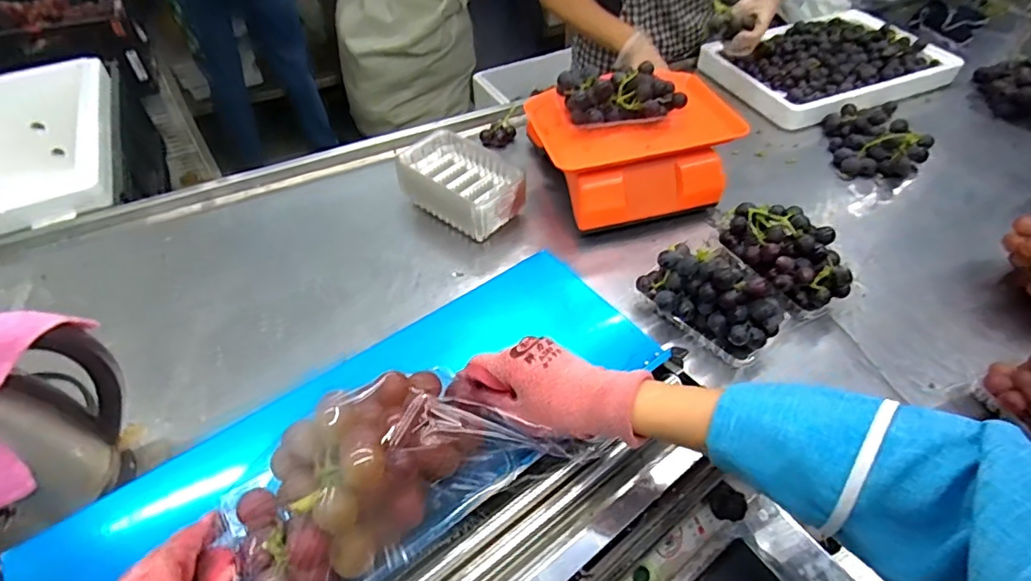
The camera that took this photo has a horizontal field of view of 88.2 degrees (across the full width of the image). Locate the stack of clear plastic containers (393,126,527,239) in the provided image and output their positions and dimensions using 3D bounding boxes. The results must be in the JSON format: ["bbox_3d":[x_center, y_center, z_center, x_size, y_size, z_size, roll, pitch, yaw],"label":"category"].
[{"bbox_3d":[-0.087,-0.165,0.832,0.178,0.076,0.121,30,55,25],"label":"stack of clear plastic containers"}]

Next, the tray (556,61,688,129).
[{"bbox_3d":[0.157,-0.292,0.794,0.182,0.066,0.089,-8,48,-6],"label":"tray"}]

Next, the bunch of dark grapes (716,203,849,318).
[{"bbox_3d":[0.374,-0.051,0.728,0.132,0.080,0.173,-18,50,-15],"label":"bunch of dark grapes"}]

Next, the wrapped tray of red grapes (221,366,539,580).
[{"bbox_3d":[-0.095,0.117,0.345,0.183,0.081,0.095,-33,55,-25],"label":"wrapped tray of red grapes"}]

